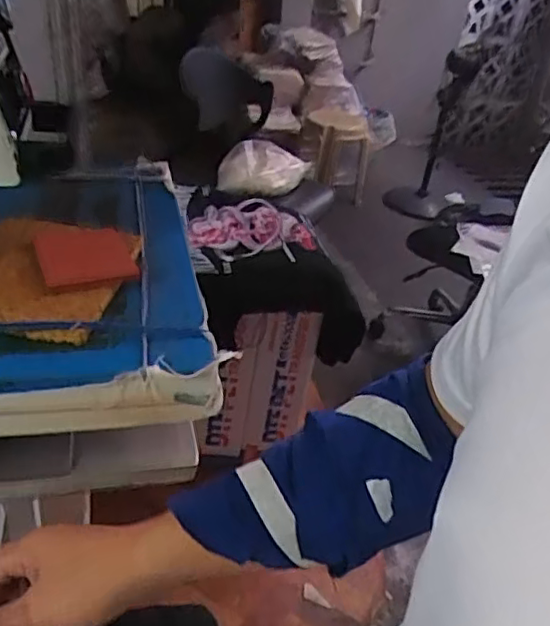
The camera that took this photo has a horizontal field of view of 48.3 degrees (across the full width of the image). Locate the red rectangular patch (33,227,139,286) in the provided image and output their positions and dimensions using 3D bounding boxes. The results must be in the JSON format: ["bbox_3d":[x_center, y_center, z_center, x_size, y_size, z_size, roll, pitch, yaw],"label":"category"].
[{"bbox_3d":[-0.168,-0.052,0.543,0.079,0.014,0.097,-10,35,-25],"label":"red rectangular patch"}]

